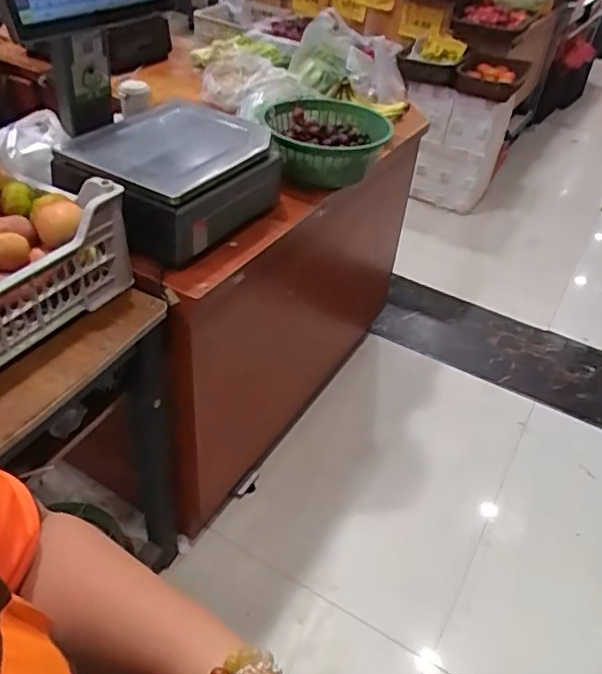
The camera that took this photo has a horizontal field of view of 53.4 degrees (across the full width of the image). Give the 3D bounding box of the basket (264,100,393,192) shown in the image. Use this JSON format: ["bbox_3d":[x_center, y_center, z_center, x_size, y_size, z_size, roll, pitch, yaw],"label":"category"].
[{"bbox_3d":[0.059,-0.462,1.385,0.272,0.120,0.313,9,40,4],"label":"basket"}]

